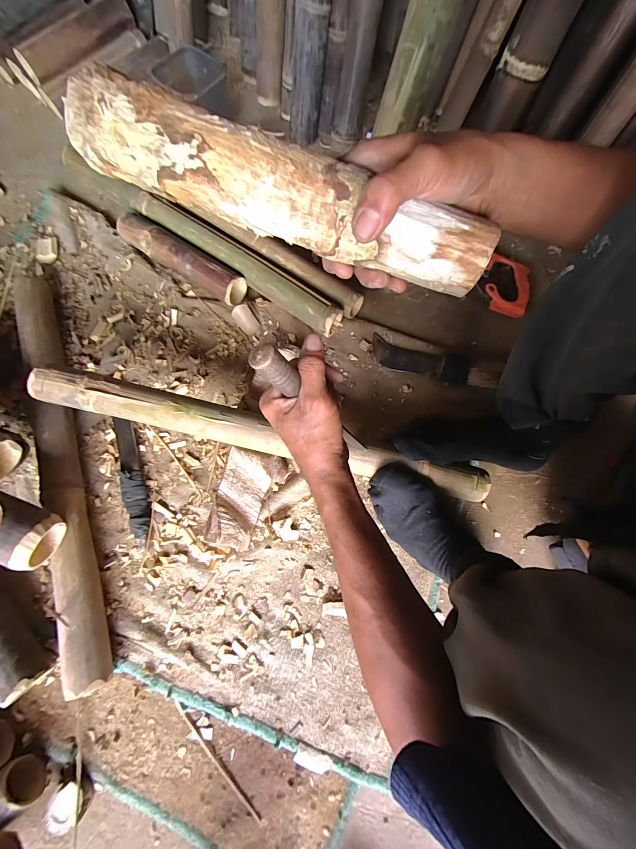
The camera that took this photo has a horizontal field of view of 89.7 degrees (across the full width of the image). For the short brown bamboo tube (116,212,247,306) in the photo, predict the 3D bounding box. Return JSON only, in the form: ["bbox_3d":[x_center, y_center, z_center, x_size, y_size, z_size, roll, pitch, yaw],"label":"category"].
[{"bbox_3d":[-0.259,-0.313,0.601,0.256,0.061,0.054,30,76,7],"label":"short brown bamboo tube"}]

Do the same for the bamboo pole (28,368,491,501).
[{"bbox_3d":[-0.065,0.017,0.464,0.653,0.036,0.054,13,74,-4],"label":"bamboo pole"}]

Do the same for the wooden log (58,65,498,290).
[{"bbox_3d":[-0.019,-0.169,0.234,0.301,0.045,0.046,17,74,-6],"label":"wooden log"}]

